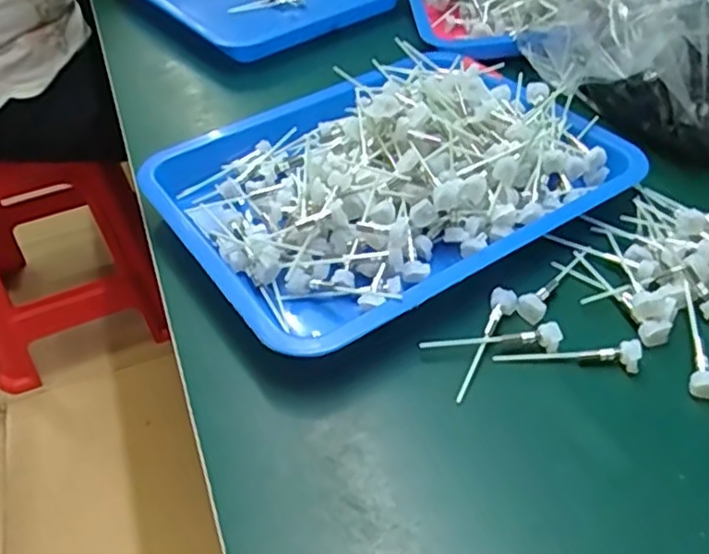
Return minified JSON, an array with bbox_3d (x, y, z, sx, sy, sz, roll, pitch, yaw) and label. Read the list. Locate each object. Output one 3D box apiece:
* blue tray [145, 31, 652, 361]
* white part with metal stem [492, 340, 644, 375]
[{"bbox_3d":[0.024,-0.089,0.530,0.331,0.051,0.262,-29,48,-21],"label":"blue tray"},{"bbox_3d":[0.130,0.049,0.418,0.086,0.015,0.012,-1,45,4],"label":"white part with metal stem"}]

